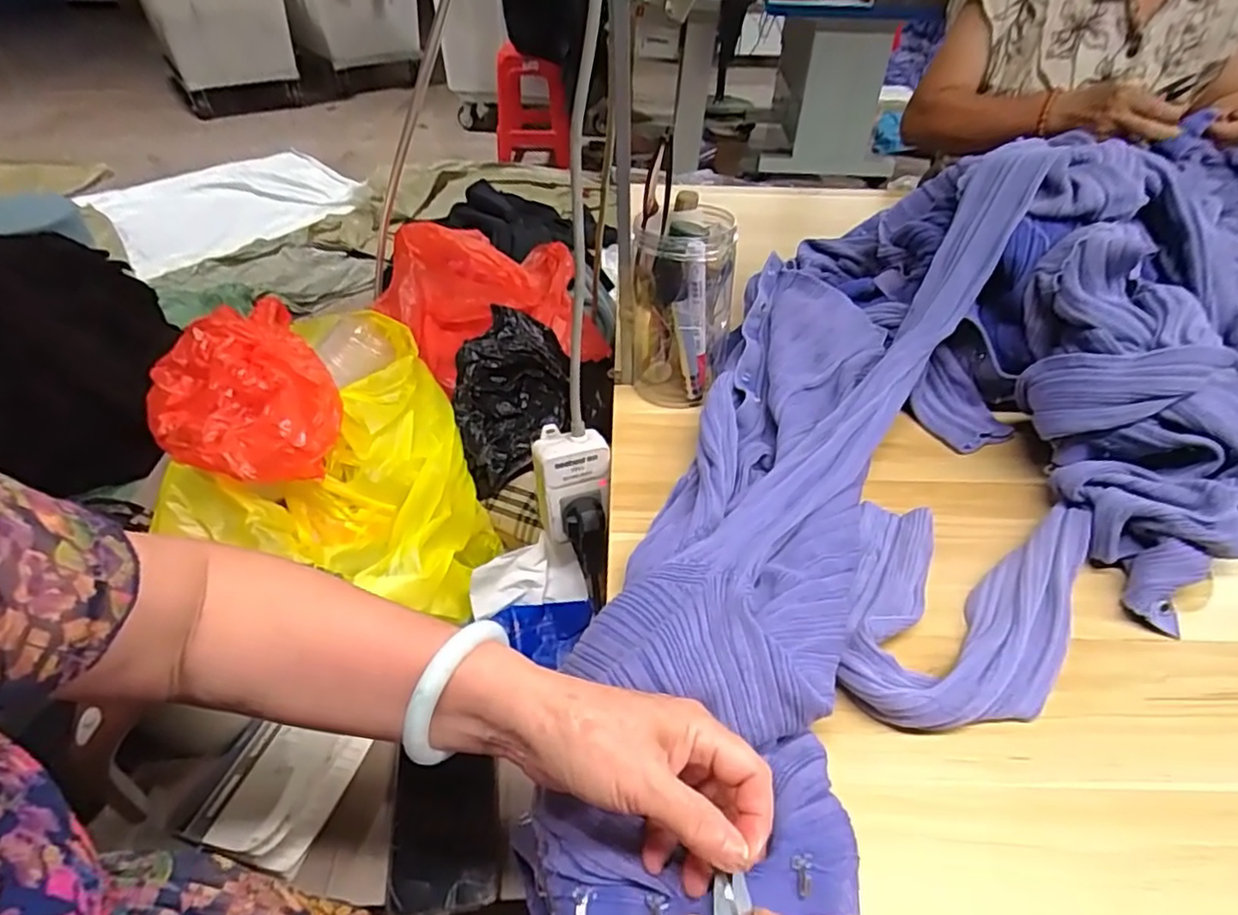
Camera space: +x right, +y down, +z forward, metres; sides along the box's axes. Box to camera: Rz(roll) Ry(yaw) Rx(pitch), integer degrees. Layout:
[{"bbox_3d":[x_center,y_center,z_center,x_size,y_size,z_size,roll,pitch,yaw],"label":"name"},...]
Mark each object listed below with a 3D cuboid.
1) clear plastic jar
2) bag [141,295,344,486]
[{"bbox_3d":[0.055,-0.127,0.565,0.081,0.153,0.079,1,42,-1],"label":"clear plastic jar"},{"bbox_3d":[-0.333,-0.064,0.568,0.145,0.078,0.216,-27,49,-28],"label":"bag"}]

